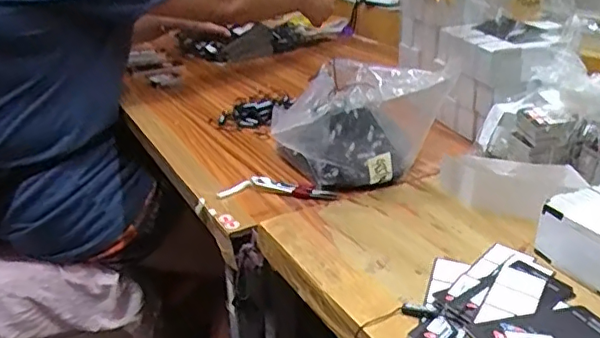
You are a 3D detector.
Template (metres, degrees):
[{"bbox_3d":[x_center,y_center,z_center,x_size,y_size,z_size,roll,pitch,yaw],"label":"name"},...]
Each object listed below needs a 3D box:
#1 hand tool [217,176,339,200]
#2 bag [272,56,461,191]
[{"bbox_3d":[-0.022,0.025,0.641,0.130,0.015,0.039,4,26,12],"label":"hand tool"},{"bbox_3d":[0.054,-0.044,0.607,0.167,0.128,0.101,-5,26,-8],"label":"bag"}]

